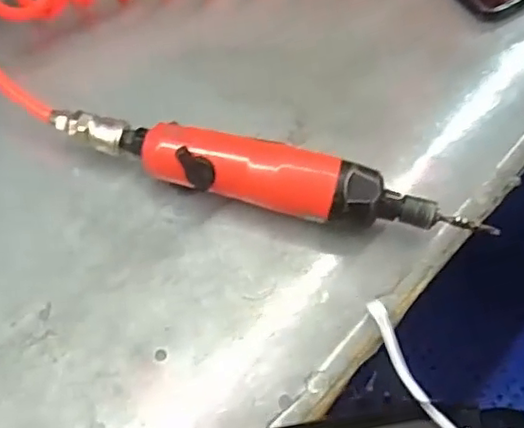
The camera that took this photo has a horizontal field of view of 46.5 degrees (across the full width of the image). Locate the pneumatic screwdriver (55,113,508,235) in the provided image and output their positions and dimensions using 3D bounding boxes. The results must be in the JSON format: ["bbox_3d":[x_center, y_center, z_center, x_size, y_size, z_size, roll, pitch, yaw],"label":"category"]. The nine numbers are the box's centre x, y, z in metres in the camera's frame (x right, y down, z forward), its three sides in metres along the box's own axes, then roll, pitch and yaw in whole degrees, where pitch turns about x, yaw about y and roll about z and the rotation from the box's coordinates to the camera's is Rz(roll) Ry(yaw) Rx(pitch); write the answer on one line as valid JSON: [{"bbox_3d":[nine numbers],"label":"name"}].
[{"bbox_3d":[0.000,-0.021,0.382,0.265,0.048,0.039,15,62,4],"label":"pneumatic screwdriver"}]

